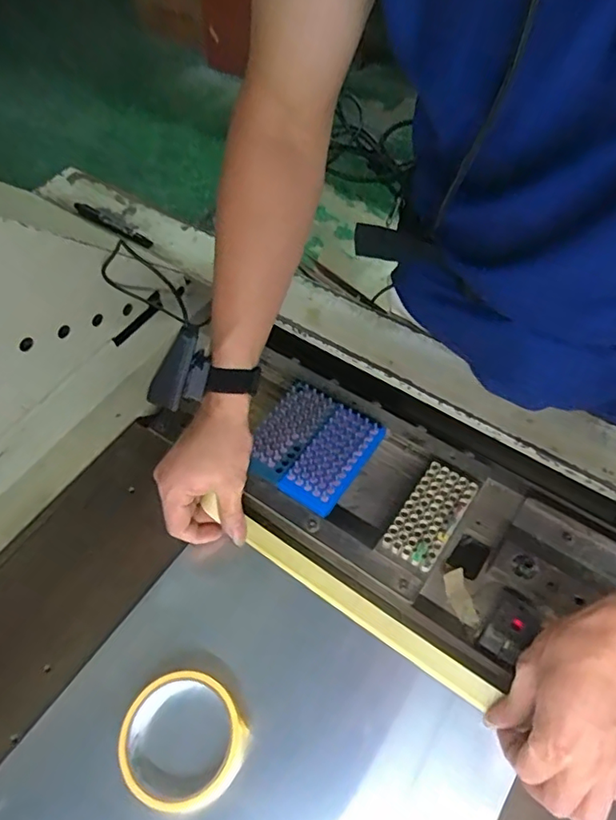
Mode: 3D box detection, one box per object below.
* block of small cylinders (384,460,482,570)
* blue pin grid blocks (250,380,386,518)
[{"bbox_3d":[0.117,0.101,0.528,0.050,0.017,0.101,30,63,21],"label":"block of small cylinders"},{"bbox_3d":[0.003,0.037,0.565,0.104,0.035,0.108,27,62,20],"label":"blue pin grid blocks"}]

